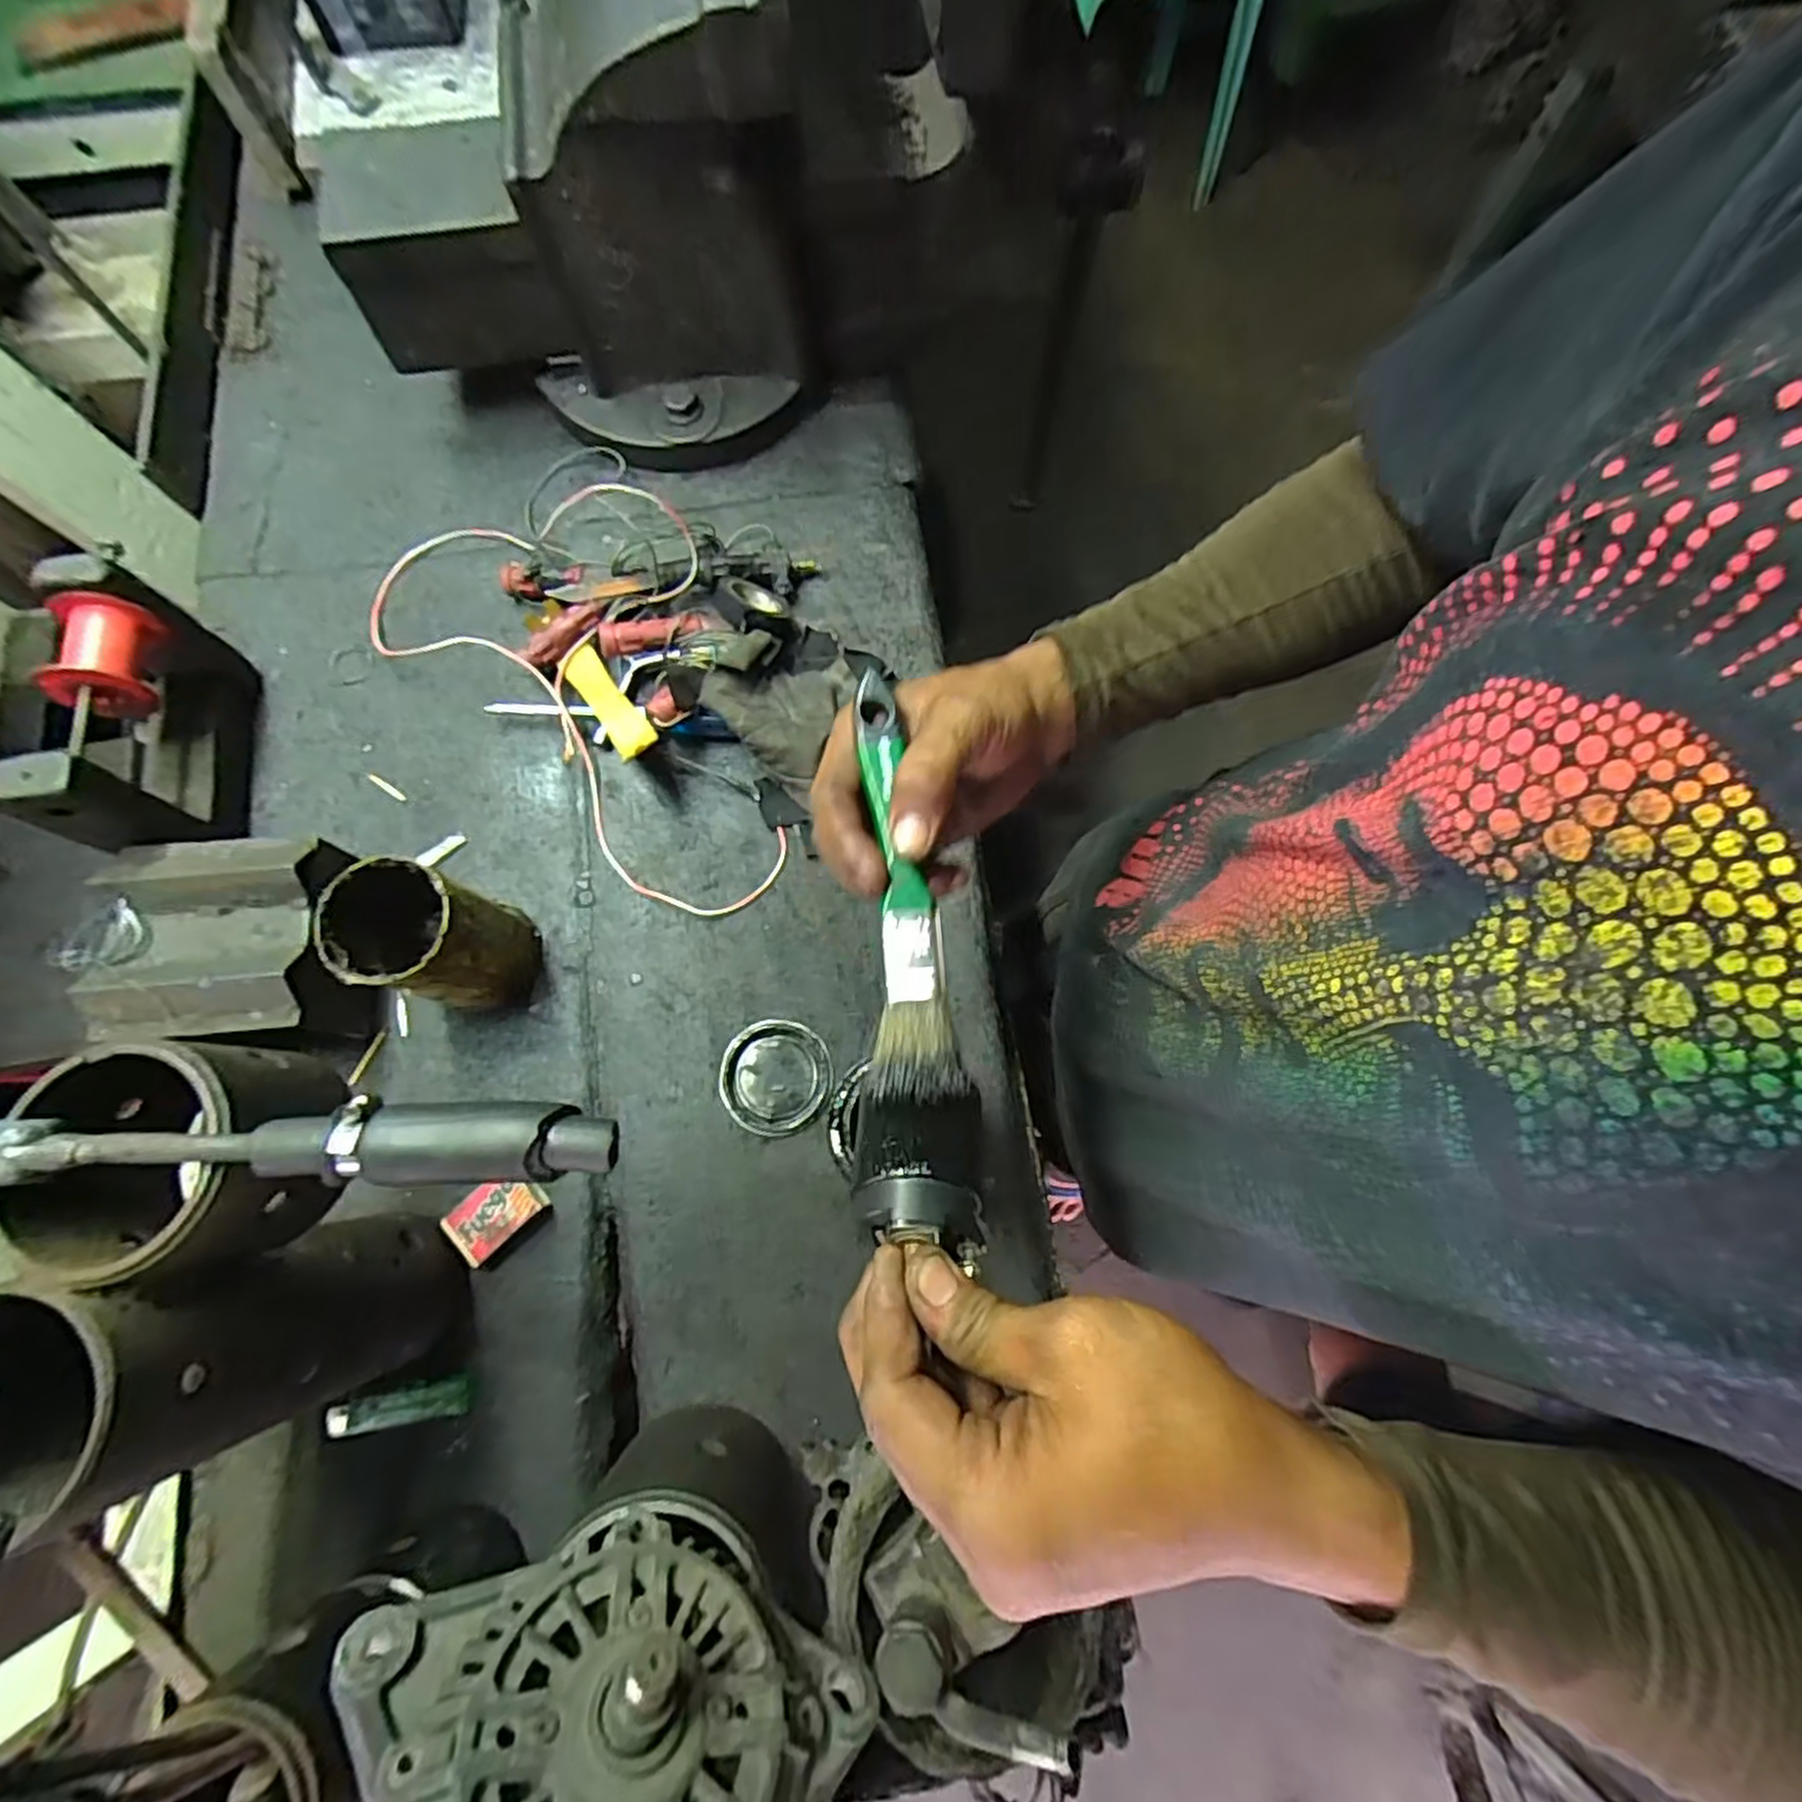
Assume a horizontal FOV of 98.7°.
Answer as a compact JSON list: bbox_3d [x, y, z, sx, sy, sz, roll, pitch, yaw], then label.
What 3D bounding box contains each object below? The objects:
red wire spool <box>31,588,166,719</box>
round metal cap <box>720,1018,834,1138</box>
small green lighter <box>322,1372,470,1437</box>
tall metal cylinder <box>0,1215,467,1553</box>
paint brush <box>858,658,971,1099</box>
[{"bbox_3d":[-0.485,-0.150,0.475,0.043,0.049,0.061,-11,76,-3],"label":"red wire spool"},{"bbox_3d":[-0.085,0.120,0.525,0.072,0.010,0.074,0,75,0],"label":"round metal cap"},{"bbox_3d":[-0.303,0.303,0.465,0.083,0.015,0.021,-10,75,-3],"label":"small green lighter"},{"bbox_3d":[-0.314,0.208,0.367,0.096,0.216,0.086,-19,76,-5],"label":"tall metal cylinder"},{"bbox_3d":[-0.002,-0.008,0.313,0.033,0.014,0.172,-6,79,-2],"label":"paint brush"}]

